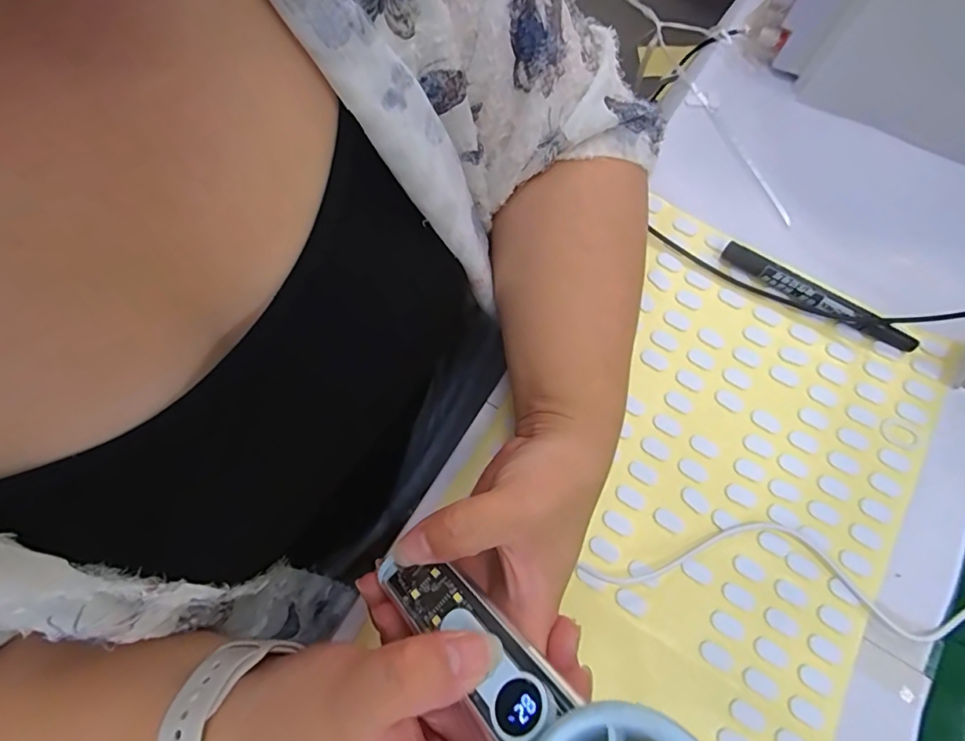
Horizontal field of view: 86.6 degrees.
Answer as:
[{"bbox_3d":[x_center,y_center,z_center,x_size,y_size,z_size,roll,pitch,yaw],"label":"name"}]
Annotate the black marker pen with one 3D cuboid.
[{"bbox_3d":[0.222,-0.048,0.340,0.132,0.015,0.014,32,74,10],"label":"black marker pen"}]

